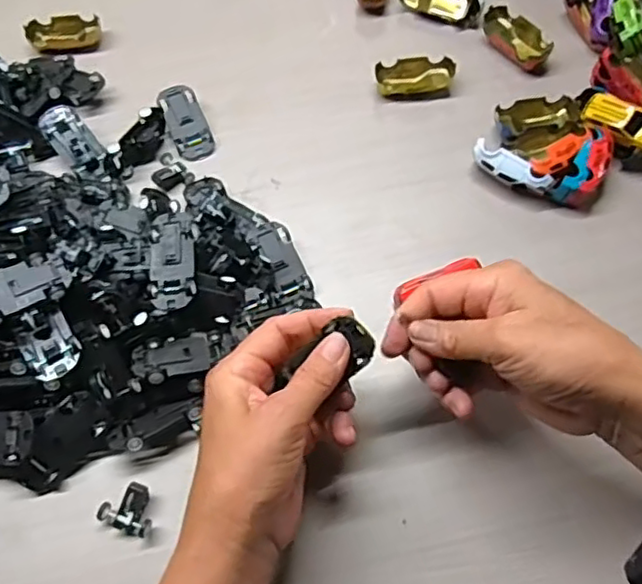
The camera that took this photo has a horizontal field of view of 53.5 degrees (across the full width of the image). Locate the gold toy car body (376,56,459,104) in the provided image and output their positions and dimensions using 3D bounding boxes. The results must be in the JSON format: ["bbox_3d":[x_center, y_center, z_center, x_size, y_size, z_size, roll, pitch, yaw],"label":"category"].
[{"bbox_3d":[0.078,-0.177,0.527,0.063,0.016,0.034,-7,63,-2],"label":"gold toy car body"}]

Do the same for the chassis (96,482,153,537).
[{"bbox_3d":[-0.112,0.127,0.375,0.030,0.014,0.027,10,64,6],"label":"chassis"}]

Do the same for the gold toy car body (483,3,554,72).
[{"bbox_3d":[0.166,-0.216,0.544,0.031,0.018,0.068,-39,68,-16],"label":"gold toy car body"}]

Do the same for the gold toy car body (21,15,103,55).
[{"bbox_3d":[-0.226,-0.227,0.558,0.060,0.014,0.035,-1,63,1],"label":"gold toy car body"}]

